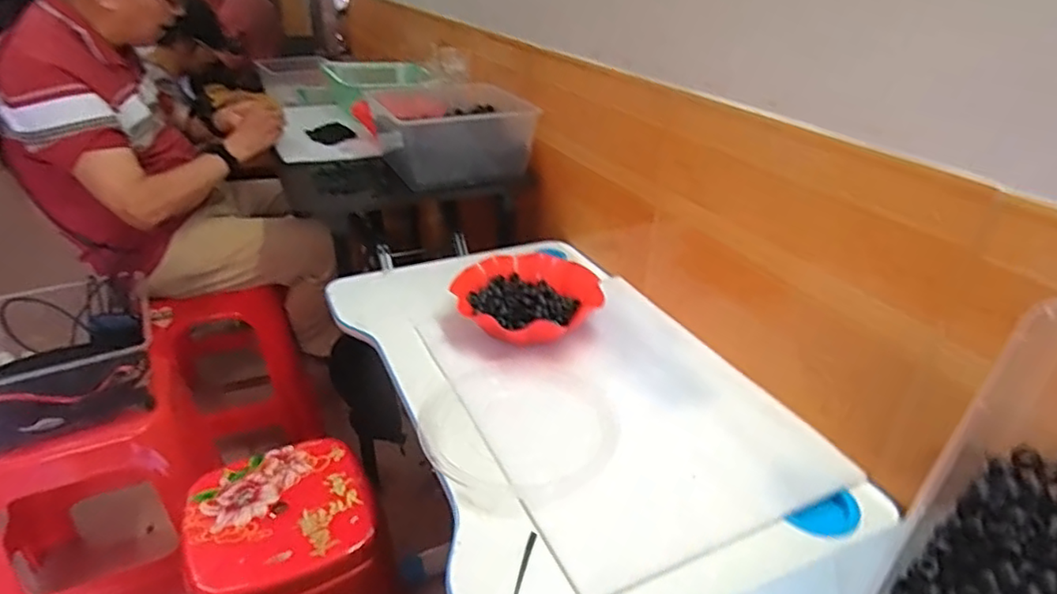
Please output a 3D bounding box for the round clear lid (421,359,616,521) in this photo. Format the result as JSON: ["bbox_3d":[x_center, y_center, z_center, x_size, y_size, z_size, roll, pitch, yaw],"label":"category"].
[{"bbox_3d":[-0.011,0.157,0.769,0.232,0.014,0.236,1,30,0],"label":"round clear lid"}]

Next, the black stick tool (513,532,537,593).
[{"bbox_3d":[-0.006,0.263,0.599,0.007,0.004,0.088,9,31,13],"label":"black stick tool"}]

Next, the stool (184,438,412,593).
[{"bbox_3d":[-0.351,0.509,1.019,0.302,0.425,0.307,-13,33,-23],"label":"stool"}]

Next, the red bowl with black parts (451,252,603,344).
[{"bbox_3d":[-0.001,0.006,0.952,0.222,0.056,0.204,1,30,0],"label":"red bowl with black parts"}]

